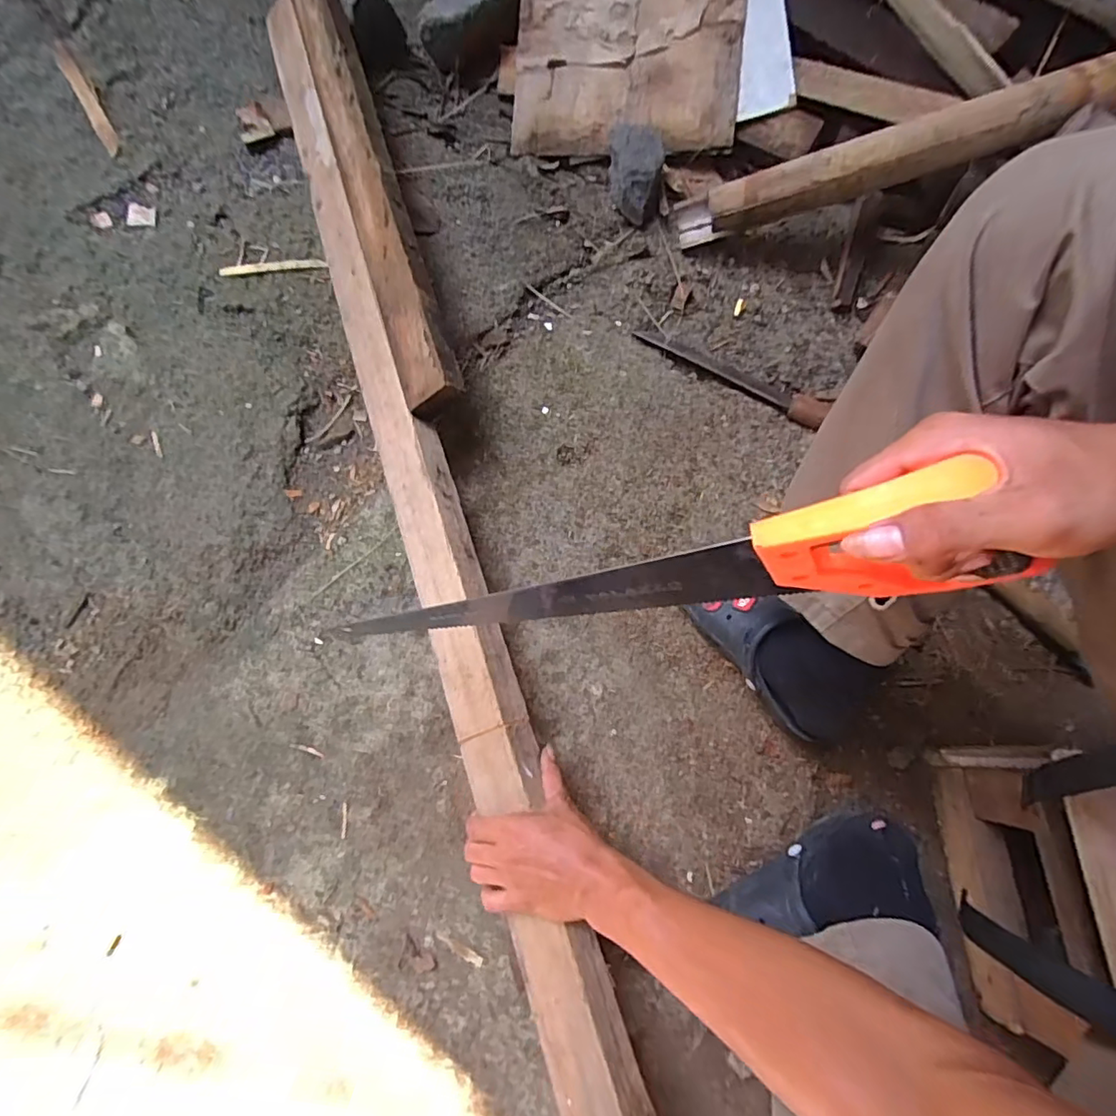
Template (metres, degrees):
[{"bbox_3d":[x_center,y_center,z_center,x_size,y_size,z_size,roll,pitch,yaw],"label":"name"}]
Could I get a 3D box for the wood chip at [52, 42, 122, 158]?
[{"bbox_3d":[-0.725,-0.710,0.849,0.026,0.010,0.238,-31,79,-9],"label":"wood chip"}]

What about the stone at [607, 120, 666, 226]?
[{"bbox_3d":[0.113,-0.568,0.801,0.080,0.074,0.132,6,75,0],"label":"stone"}]

